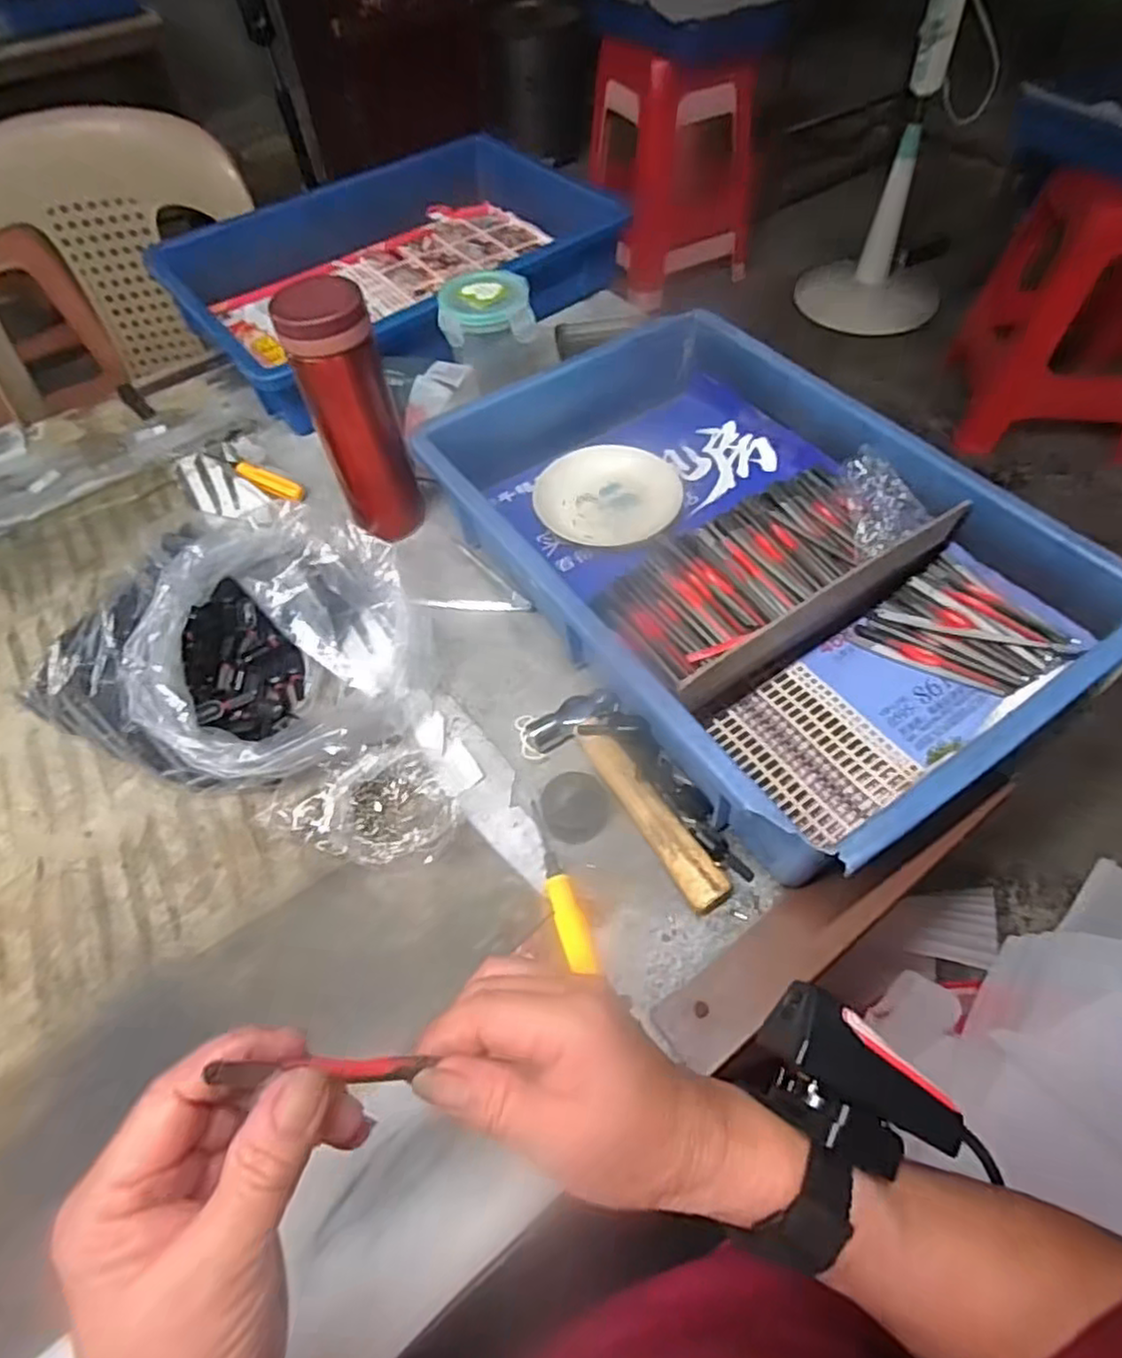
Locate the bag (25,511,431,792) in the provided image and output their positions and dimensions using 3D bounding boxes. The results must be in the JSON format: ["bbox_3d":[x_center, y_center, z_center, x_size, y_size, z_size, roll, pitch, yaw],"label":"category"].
[{"bbox_3d":[-0.223,-0.033,0.471,0.256,0.088,0.197,11,57,11],"label":"bag"}]

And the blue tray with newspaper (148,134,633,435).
[{"bbox_3d":[-0.176,-0.456,0.758,0.442,0.080,0.337,-36,61,-19],"label":"blue tray with newspaper"}]

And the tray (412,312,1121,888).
[{"bbox_3d":[0.124,-0.096,0.499,0.289,0.083,0.433,-29,59,-16],"label":"tray"}]

